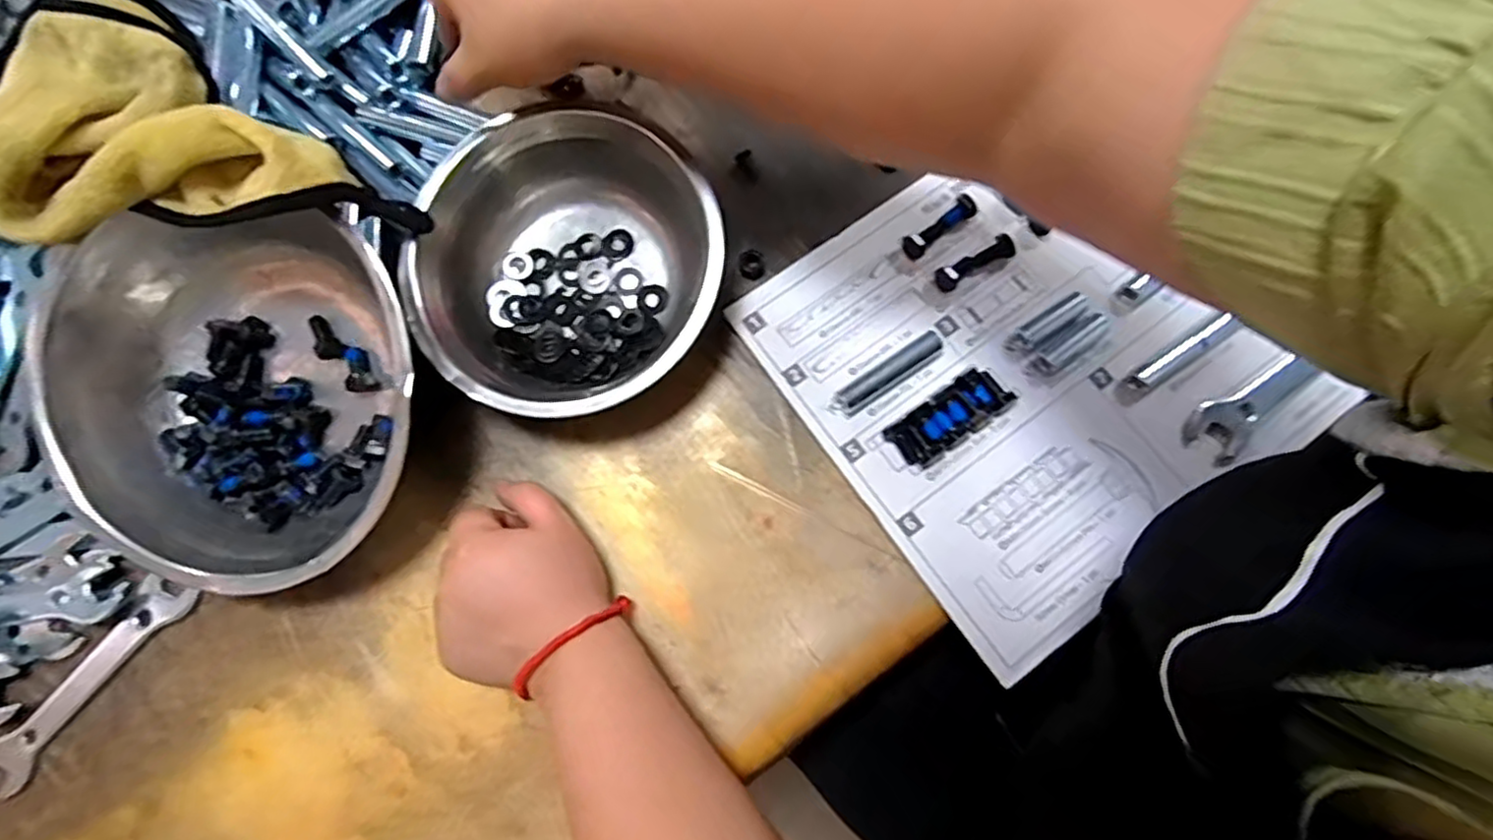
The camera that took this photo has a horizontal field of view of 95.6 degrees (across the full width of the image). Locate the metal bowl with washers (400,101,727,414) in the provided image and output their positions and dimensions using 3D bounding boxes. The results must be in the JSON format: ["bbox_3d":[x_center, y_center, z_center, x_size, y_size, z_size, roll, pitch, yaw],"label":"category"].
[{"bbox_3d":[-0.112,-0.096,0.411,0.183,0.073,0.152,-38,80,-8],"label":"metal bowl with washers"}]

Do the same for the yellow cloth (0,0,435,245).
[{"bbox_3d":[-0.333,-0.150,0.366,0.268,0.075,0.143,38,78,8],"label":"yellow cloth"}]

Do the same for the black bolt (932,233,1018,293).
[{"bbox_3d":[0.148,-0.102,0.434,0.055,0.020,0.015,-29,79,-6],"label":"black bolt"}]

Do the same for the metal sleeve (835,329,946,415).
[{"bbox_3d":[0.090,-0.030,0.421,0.077,0.017,0.015,-34,80,-7],"label":"metal sleeve"}]

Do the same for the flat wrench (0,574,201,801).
[{"bbox_3d":[-0.388,0.153,0.397,0.034,0.004,0.143,38,80,7],"label":"flat wrench"}]

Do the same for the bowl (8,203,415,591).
[{"bbox_3d":[-0.298,-0.009,0.394,0.181,0.073,0.208,-17,78,-4],"label":"bowl"}]

